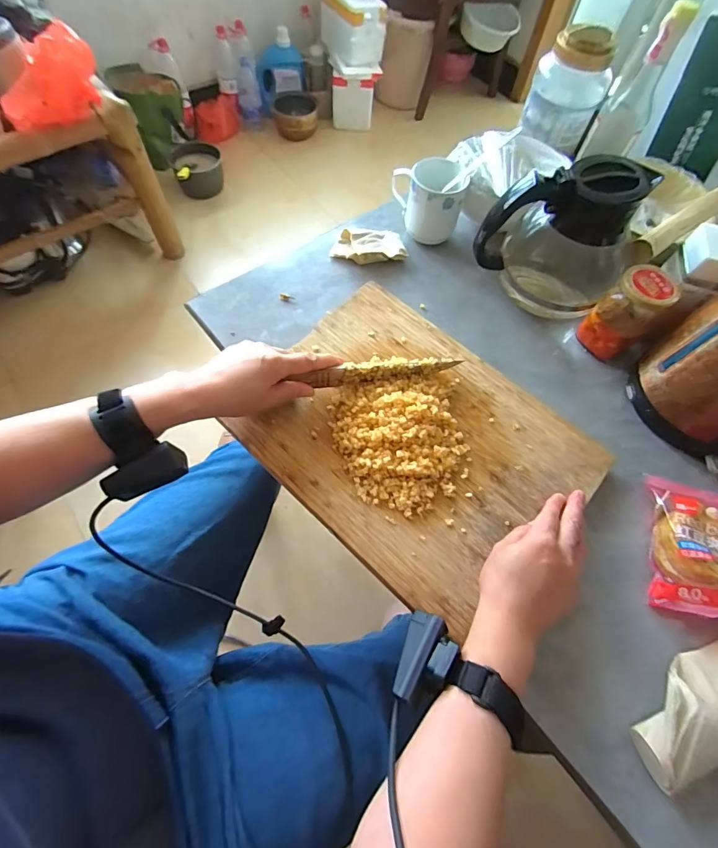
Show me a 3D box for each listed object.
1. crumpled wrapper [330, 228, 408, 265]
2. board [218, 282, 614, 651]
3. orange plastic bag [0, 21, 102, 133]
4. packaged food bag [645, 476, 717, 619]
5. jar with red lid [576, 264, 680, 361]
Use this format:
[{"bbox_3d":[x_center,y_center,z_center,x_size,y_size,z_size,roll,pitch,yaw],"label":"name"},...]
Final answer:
[{"bbox_3d":[0.014,-0.260,0.597,0.107,0.022,0.057,5,64,0],"label":"crumpled wrapper"},{"bbox_3d":[0.057,0.007,0.446,0.337,0.029,0.273,41,69,16],"label":"board"},{"bbox_3d":[-0.679,-0.741,0.881,0.212,0.150,0.072,-29,69,-16],"label":"orange plastic bag"},{"bbox_3d":[0.355,0.130,0.402,0.108,0.055,0.130,20,65,7],"label":"packaged food bag"},{"bbox_3d":[0.331,-0.135,0.509,0.057,0.108,0.061,1,64,-2],"label":"jar with red lid"}]

